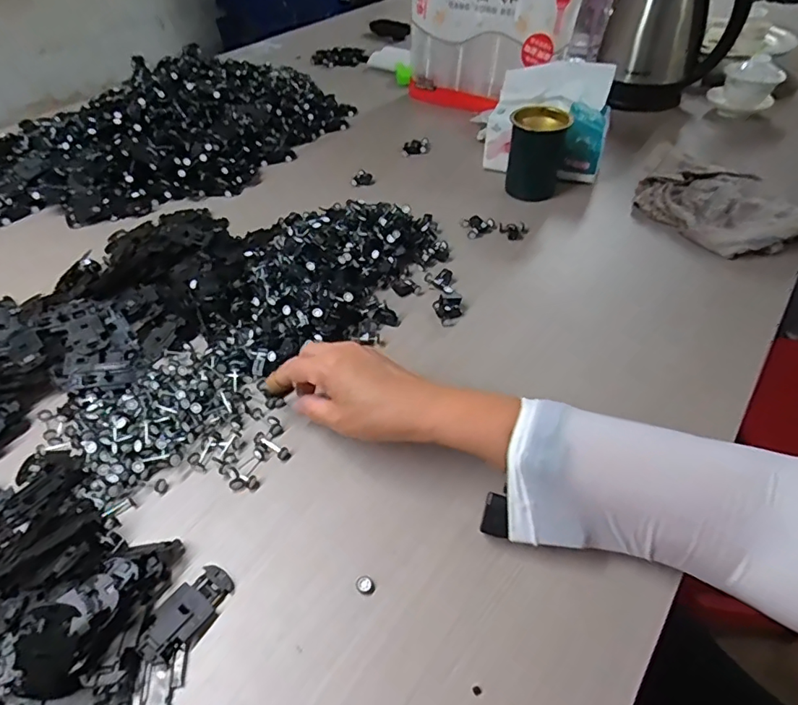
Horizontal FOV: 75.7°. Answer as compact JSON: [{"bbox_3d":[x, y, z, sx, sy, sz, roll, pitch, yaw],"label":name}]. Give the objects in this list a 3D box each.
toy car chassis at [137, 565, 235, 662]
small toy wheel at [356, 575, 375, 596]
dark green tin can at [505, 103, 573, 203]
[{"bbox_3d":[-0.141,0.174,0.343,0.032,0.007,0.064,33,45,11],"label":"toy car chassis"},{"bbox_3d":[-0.023,0.160,0.354,0.013,0.004,0.013,0,47,0],"label":"small toy wheel"},{"bbox_3d":[0.183,-0.270,0.690,0.072,0.089,0.068,11,48,11],"label":"dark green tin can"}]

